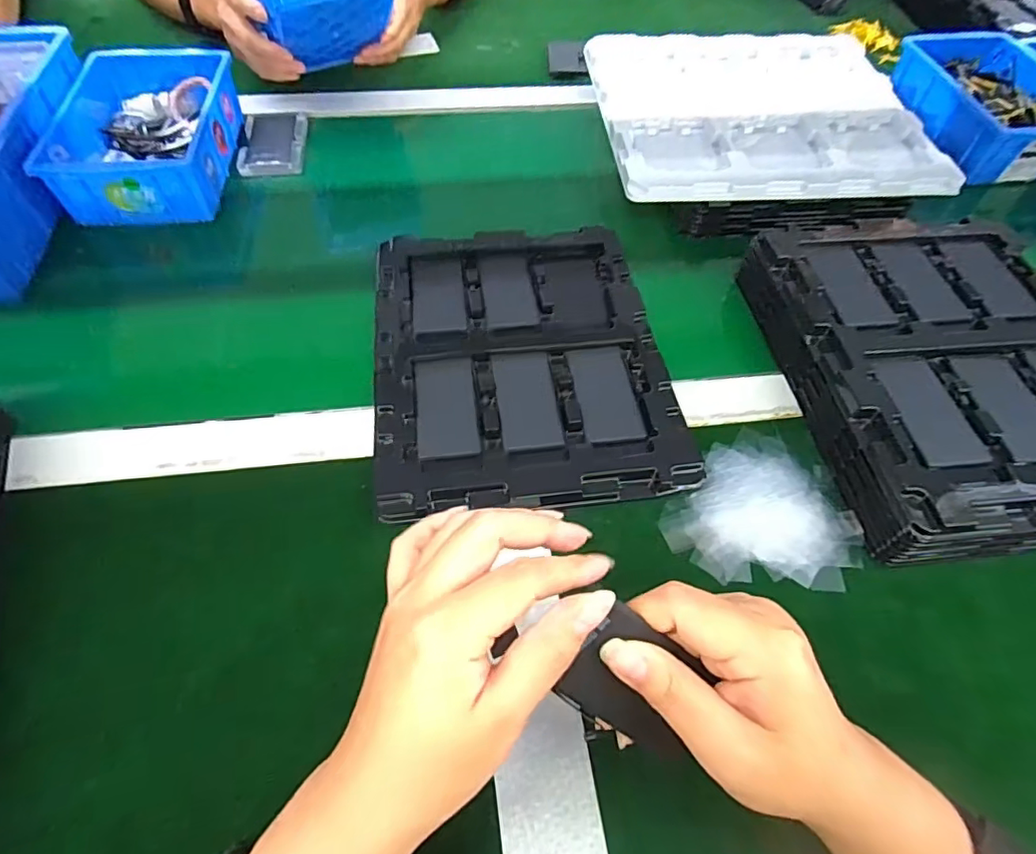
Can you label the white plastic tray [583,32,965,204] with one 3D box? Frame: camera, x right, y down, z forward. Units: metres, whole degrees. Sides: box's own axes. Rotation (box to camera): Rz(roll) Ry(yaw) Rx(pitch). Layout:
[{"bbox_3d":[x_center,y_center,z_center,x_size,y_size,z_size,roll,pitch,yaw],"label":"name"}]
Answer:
[{"bbox_3d":[0.246,-0.331,0.596,0.319,0.029,0.289,-3,57,-4],"label":"white plastic tray"}]

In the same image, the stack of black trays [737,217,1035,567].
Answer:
[{"bbox_3d":[0.319,-0.050,0.419,0.216,0.048,0.277,-5,57,-6],"label":"stack of black trays"}]

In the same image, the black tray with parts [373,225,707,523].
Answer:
[{"bbox_3d":[0.000,-0.062,0.441,0.217,0.018,0.268,-6,58,-6],"label":"black tray with parts"}]

